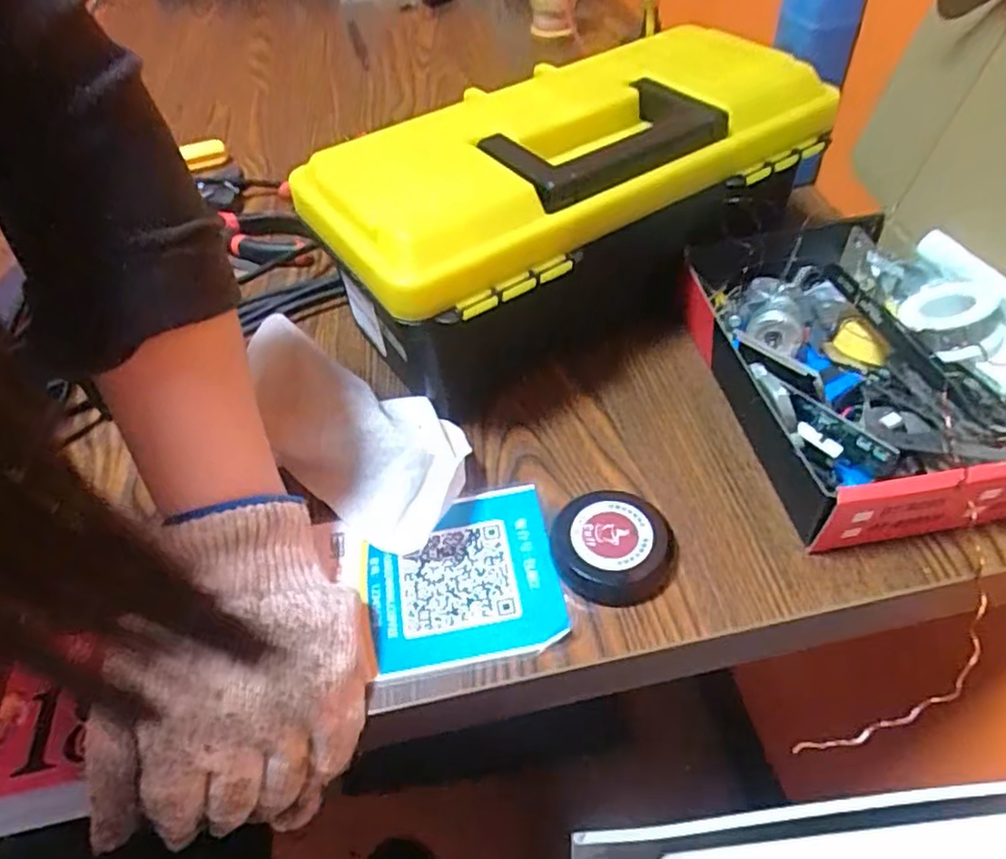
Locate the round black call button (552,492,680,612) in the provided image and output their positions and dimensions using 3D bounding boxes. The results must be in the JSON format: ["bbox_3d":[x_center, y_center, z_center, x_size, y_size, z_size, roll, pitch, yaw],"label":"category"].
[{"bbox_3d":[0.053,0.055,0.324,0.057,0.015,0.052,-2,48,3],"label":"round black call button"}]

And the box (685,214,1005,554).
[{"bbox_3d":[0.183,-0.037,0.356,0.137,0.072,0.190,-10,48,-5],"label":"box"}]

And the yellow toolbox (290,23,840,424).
[{"bbox_3d":[0.035,-0.121,0.412,0.262,0.149,0.149,-30,52,-21],"label":"yellow toolbox"}]

